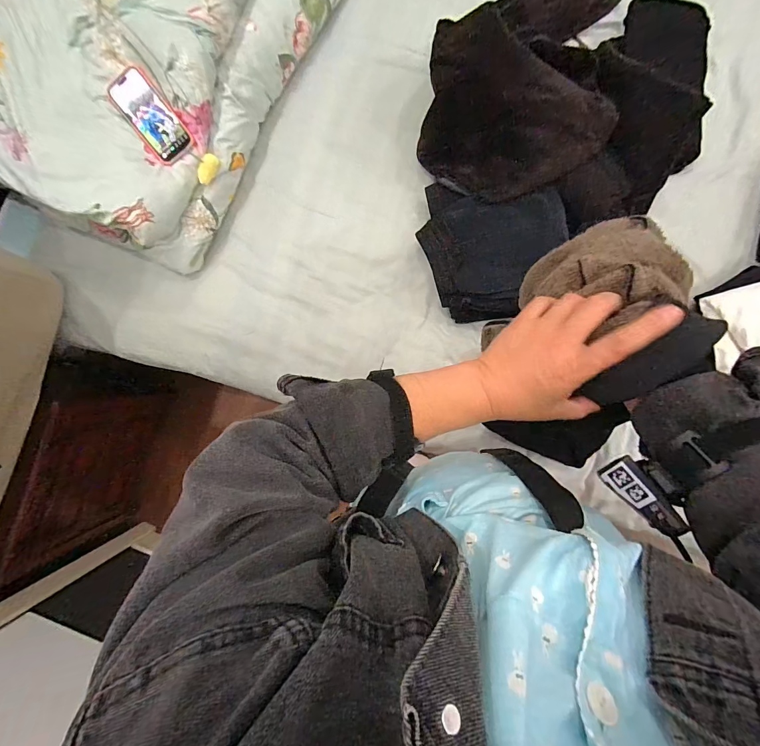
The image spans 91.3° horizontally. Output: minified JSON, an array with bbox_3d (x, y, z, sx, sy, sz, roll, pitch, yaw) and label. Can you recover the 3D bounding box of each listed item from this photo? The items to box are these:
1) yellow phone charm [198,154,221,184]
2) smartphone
[{"bbox_3d":[-0.342,-0.404,0.737,0.016,0.035,0.057,23,87,32],"label":"yellow phone charm"},{"bbox_3d":[-0.421,-0.471,0.684,0.079,0.012,0.150,-37,110,0],"label":"smartphone"}]

